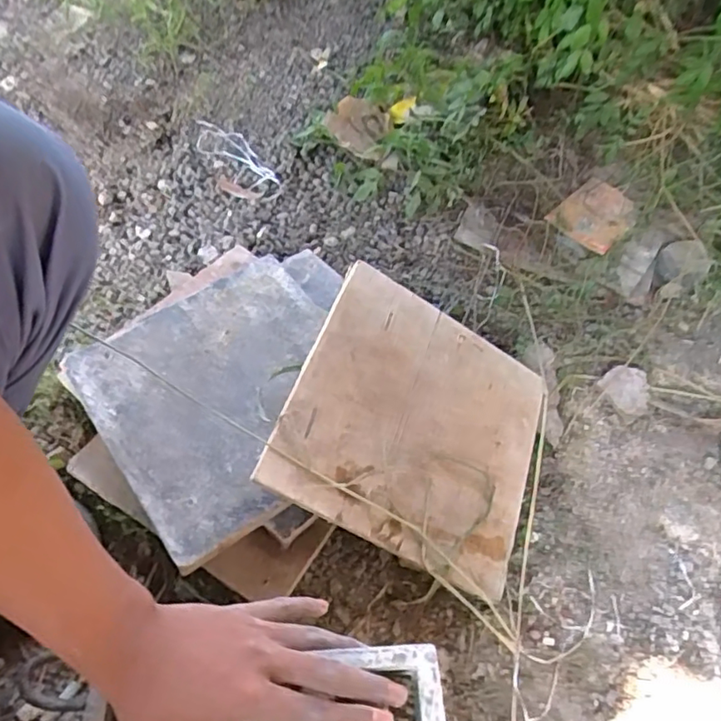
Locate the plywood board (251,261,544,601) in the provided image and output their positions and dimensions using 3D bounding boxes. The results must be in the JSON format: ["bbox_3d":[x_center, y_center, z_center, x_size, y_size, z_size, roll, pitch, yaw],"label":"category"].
[{"bbox_3d":[0.058,0.060,0.562,0.248,0.009,0.238,31,61,-14],"label":"plywood board"}]

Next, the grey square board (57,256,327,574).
[{"bbox_3d":[-0.127,0.027,0.578,0.243,0.016,0.247,-33,64,-21],"label":"grey square board"}]

